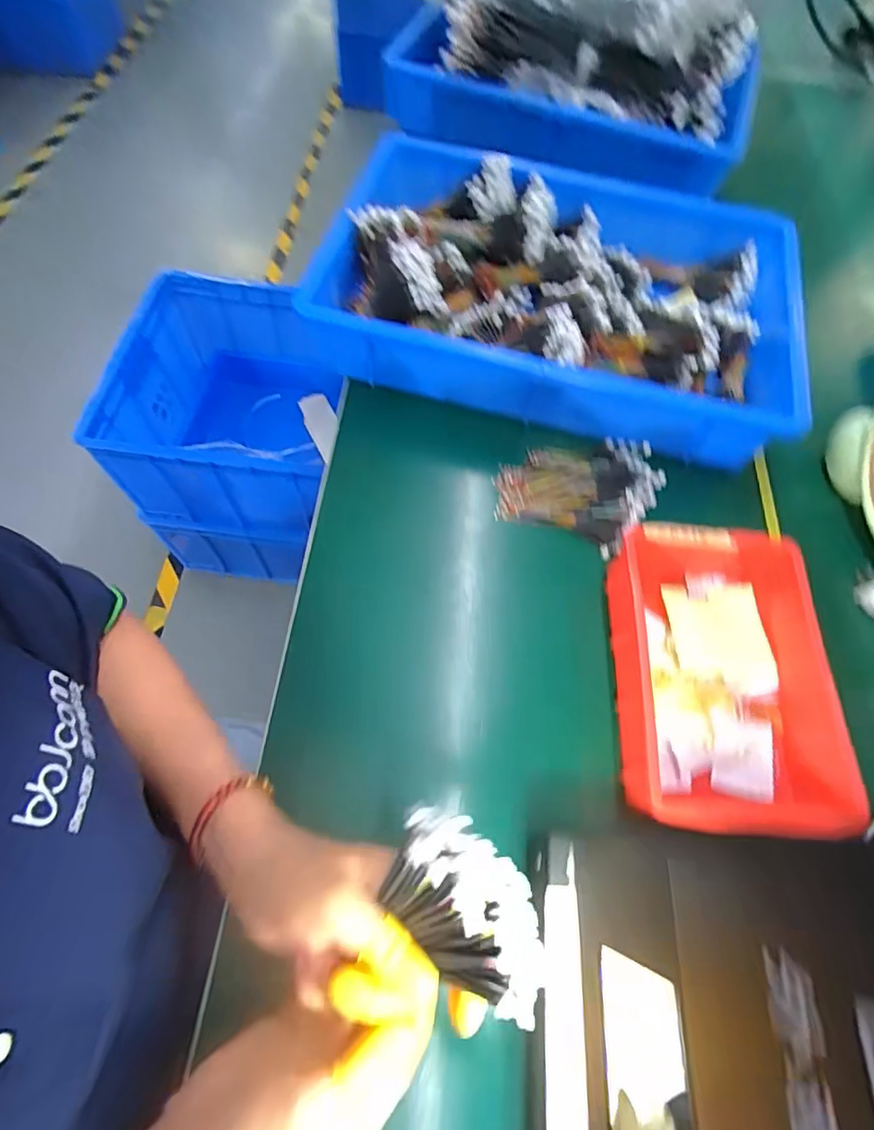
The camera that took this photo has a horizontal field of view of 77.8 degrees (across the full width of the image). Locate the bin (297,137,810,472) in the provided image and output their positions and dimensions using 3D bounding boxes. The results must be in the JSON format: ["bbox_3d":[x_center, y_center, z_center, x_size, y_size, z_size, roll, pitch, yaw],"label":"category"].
[{"bbox_3d":[0.129,-0.291,0.566,0.448,0.097,0.353,11,64,2],"label":"bin"}]

